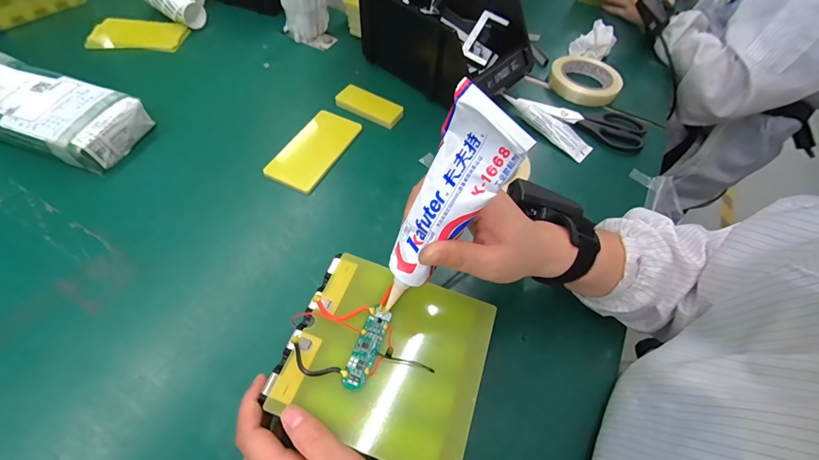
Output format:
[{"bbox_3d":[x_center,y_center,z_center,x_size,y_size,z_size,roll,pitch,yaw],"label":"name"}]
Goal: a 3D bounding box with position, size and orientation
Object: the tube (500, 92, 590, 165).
[{"bbox_3d":[0.202,-0.159,0.523,0.035,0.019,0.149,-35,66,-23],"label":"tube"}]

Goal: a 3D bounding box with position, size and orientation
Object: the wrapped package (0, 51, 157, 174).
[{"bbox_3d":[-0.495,-0.161,0.460,0.285,0.052,0.109,17,58,6],"label":"wrapped package"}]

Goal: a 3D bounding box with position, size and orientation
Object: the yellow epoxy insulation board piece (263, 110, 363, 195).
[{"bbox_3d":[-0.126,-0.110,0.476,0.067,0.009,0.135,25,60,11],"label":"yellow epoxy insulation board piece"}]

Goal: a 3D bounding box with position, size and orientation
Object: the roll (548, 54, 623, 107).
[{"bbox_3d":[0.295,-0.253,0.588,0.109,0.026,0.119,2,58,-3],"label":"roll"}]

